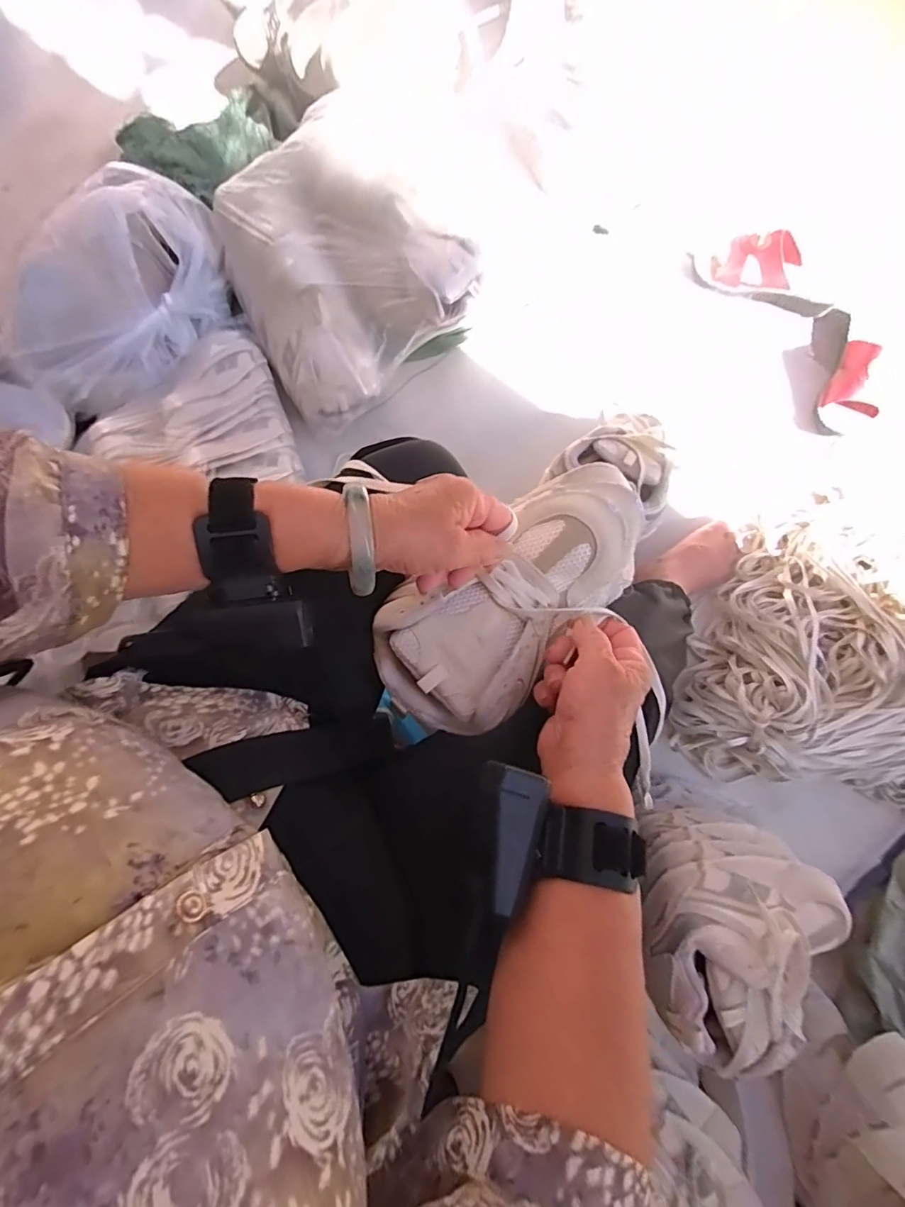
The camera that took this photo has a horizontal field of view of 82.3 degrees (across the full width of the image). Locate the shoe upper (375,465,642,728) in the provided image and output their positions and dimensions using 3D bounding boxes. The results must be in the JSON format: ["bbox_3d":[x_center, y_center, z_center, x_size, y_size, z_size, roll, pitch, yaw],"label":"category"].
[{"bbox_3d":[0.046,-0.011,0.389,0.235,0.042,0.119,-42,81,-7],"label":"shoe upper"}]

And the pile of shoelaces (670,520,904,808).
[{"bbox_3d":[0.519,0.094,0.685,0.348,0.100,0.369,23,85,10],"label":"pile of shoelaces"}]

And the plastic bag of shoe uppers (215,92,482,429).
[{"bbox_3d":[-0.184,-0.498,0.774,0.310,0.153,0.360,-35,79,1],"label":"plastic bag of shoe uppers"}]

